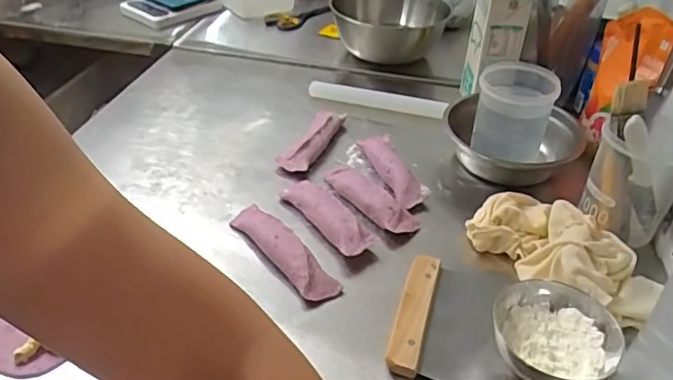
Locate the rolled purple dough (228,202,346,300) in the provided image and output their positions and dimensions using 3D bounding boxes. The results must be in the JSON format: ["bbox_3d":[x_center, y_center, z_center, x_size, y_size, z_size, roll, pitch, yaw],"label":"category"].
[{"bbox_3d":[-0.062,0.066,0.626,0.037,0.029,0.163,-27,46,-31],"label":"rolled purple dough"}]

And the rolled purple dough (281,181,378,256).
[{"bbox_3d":[-0.010,0.030,0.675,0.046,0.032,0.147,-24,44,-27],"label":"rolled purple dough"}]

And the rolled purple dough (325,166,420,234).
[{"bbox_3d":[0.036,0.009,0.710,0.045,0.037,0.156,-28,46,-31],"label":"rolled purple dough"}]

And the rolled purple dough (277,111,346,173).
[{"bbox_3d":[-0.033,-0.079,0.810,0.057,0.025,0.159,14,40,15],"label":"rolled purple dough"}]

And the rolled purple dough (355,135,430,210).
[{"bbox_3d":[0.077,-0.027,0.761,0.047,0.040,0.156,-11,40,-16],"label":"rolled purple dough"}]

